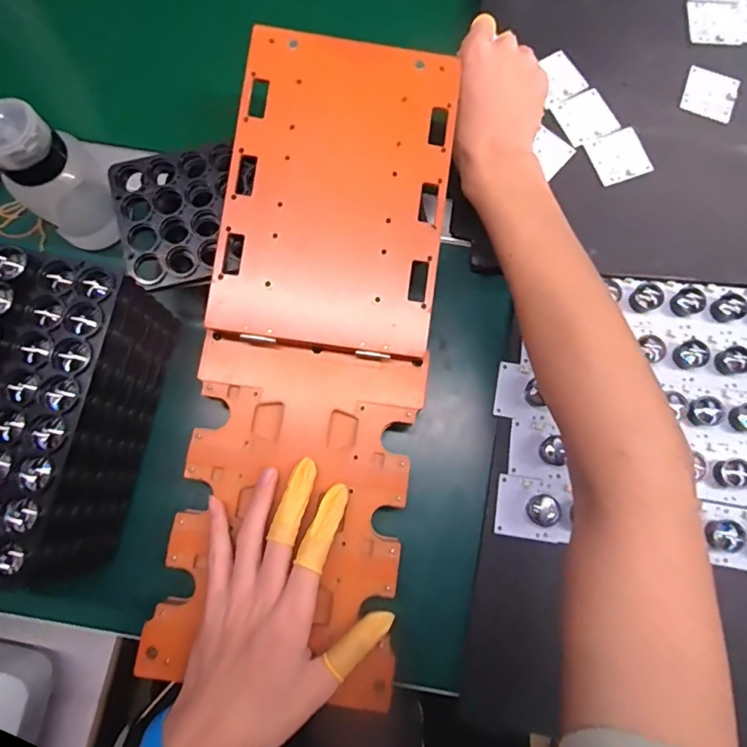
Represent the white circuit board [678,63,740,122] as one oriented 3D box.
[{"bbox_3d":[0.299,-0.249,0.437,0.043,0.004,0.047,22,80,5],"label":"white circuit board"}]

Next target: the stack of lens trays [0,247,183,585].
[{"bbox_3d":[-0.221,0.031,0.328,0.096,0.114,0.198,10,79,2],"label":"stack of lens trays"}]

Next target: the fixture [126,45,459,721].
[{"bbox_3d":[-0.041,-0.020,0.355,0.163,0.034,0.451,7,86,2],"label":"fixture"}]

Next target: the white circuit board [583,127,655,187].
[{"bbox_3d":[0.214,-0.189,0.429,0.049,0.004,0.044,-21,79,-4],"label":"white circuit board"}]

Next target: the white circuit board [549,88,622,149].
[{"bbox_3d":[0.189,-0.228,0.435,0.047,0.004,0.046,-26,80,-5],"label":"white circuit board"}]

